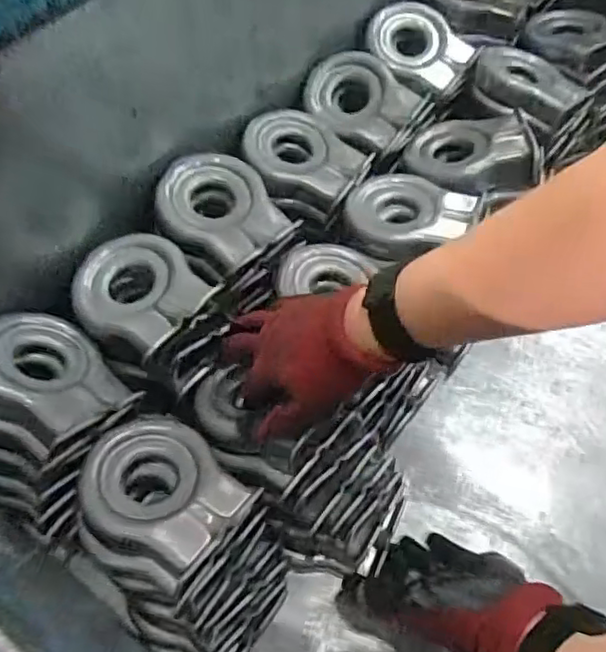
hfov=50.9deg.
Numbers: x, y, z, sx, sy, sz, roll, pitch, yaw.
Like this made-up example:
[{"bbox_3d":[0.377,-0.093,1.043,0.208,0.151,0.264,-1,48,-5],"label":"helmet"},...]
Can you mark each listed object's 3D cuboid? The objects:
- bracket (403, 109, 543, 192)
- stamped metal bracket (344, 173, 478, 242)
[{"bbox_3d":[0.171,-0.179,0.628,0.129,0.029,0.086,6,57,4],"label":"bracket"},{"bbox_3d":[0.098,-0.111,0.588,0.115,0.024,0.086,13,58,8],"label":"stamped metal bracket"}]

